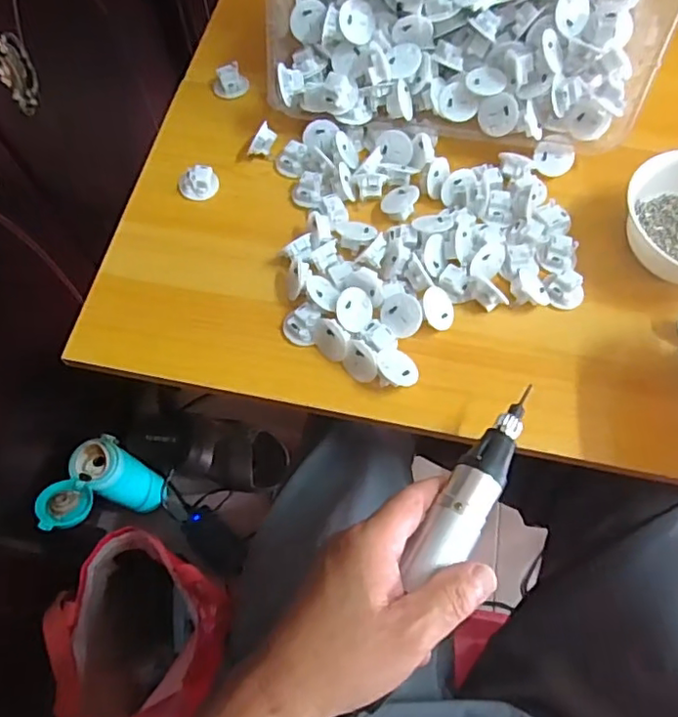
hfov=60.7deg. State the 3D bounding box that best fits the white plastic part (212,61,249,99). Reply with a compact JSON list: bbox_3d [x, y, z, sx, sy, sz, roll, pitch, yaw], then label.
[{"bbox_3d":[-0.102,-0.259,0.541,0.031,0.017,0.026,-26,69,-11],"label":"white plastic part"}]

